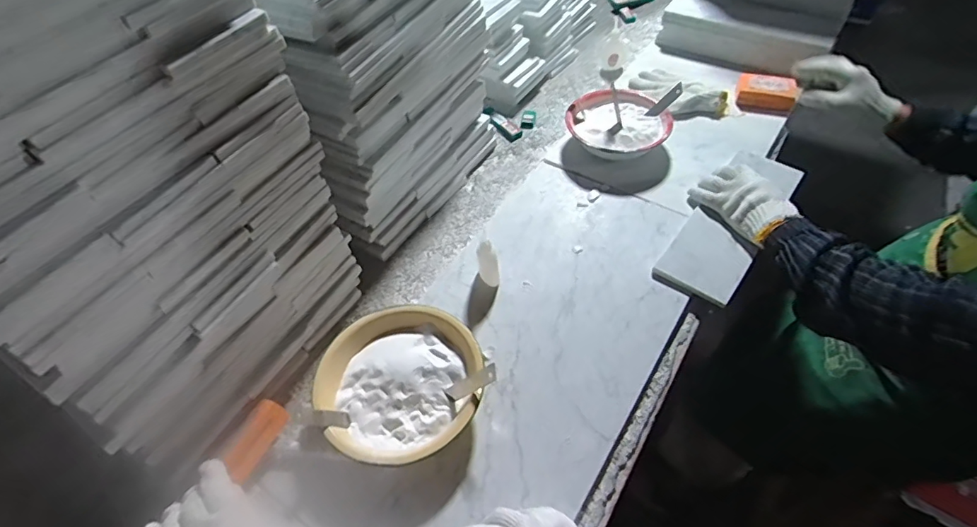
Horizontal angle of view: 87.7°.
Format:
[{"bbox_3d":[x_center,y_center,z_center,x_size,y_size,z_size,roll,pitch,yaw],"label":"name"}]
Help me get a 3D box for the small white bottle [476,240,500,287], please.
[{"bbox_3d":[0.000,0.000,0.661,0.025,0.077,0.022,-6,53,0],"label":"small white bottle"}]

